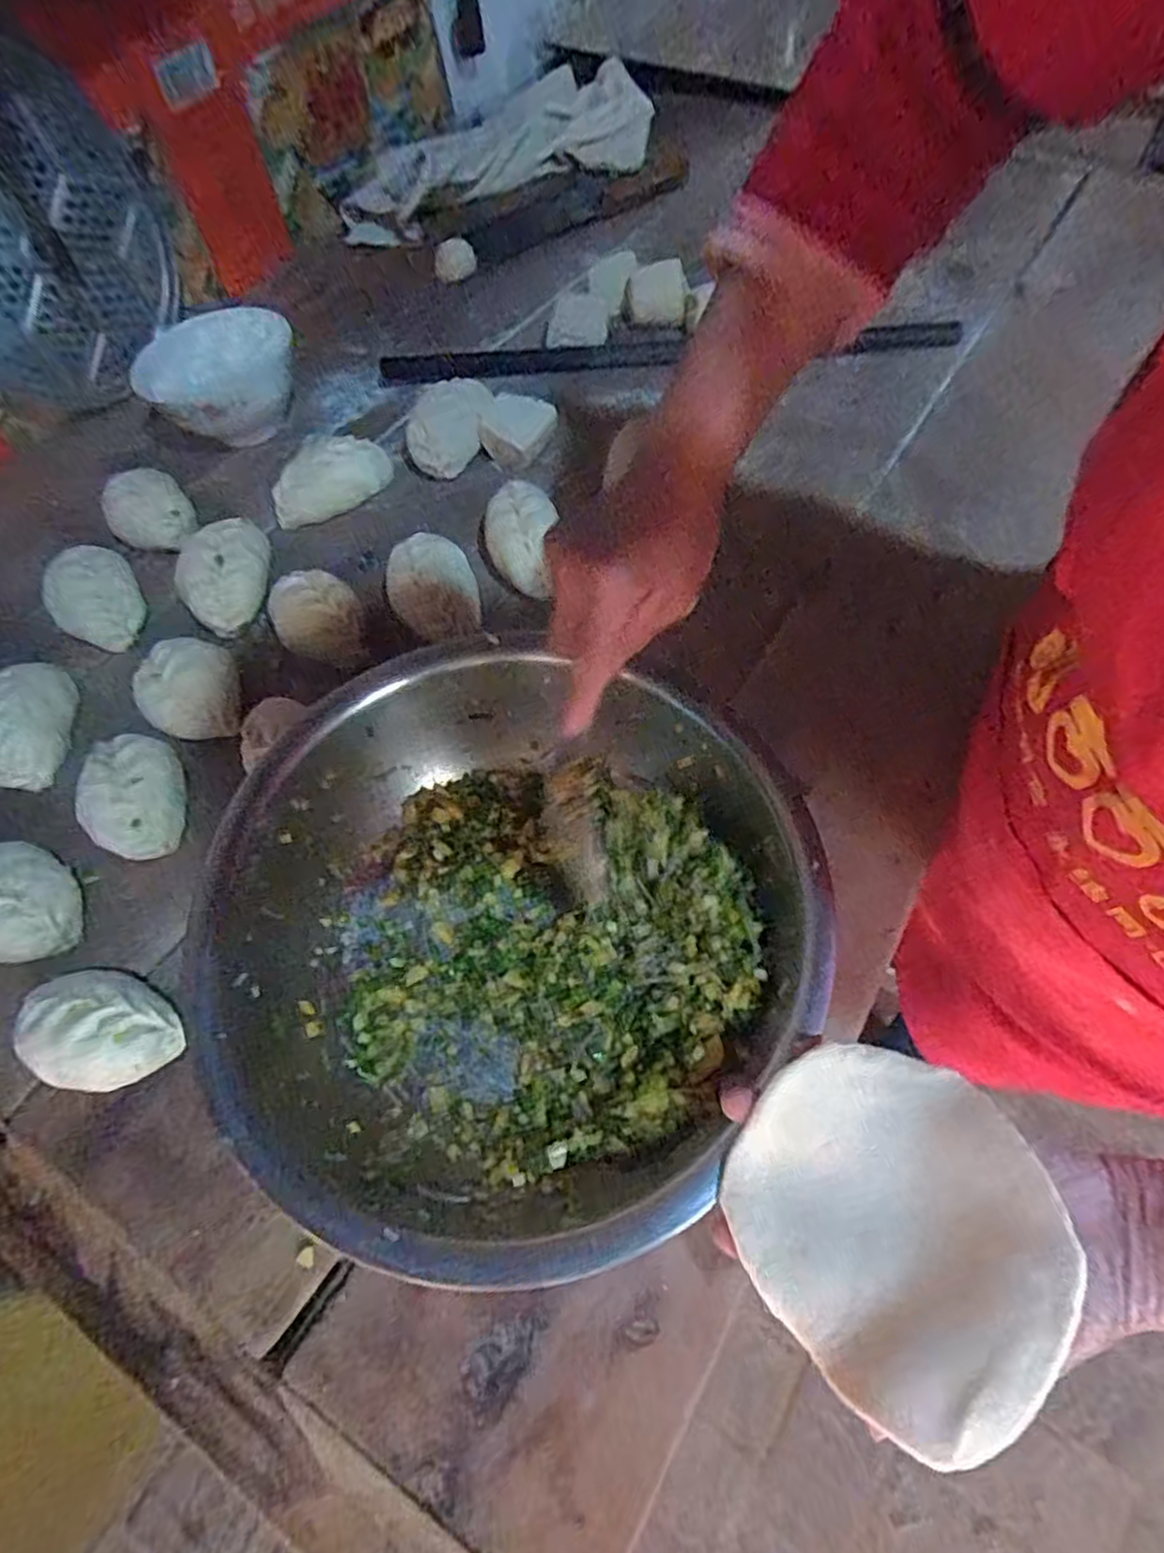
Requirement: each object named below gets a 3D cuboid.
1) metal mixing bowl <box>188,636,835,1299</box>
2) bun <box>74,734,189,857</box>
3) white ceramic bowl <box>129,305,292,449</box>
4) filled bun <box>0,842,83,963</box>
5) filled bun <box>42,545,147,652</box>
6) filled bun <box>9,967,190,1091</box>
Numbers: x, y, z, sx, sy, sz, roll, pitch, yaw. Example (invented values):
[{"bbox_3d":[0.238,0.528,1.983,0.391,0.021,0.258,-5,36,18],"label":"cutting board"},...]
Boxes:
[{"bbox_3d":[-0.051,0.095,0.429,0.313,0.104,0.307,-2,61,3],"label":"metal mixing bowl"},{"bbox_3d":[-0.316,0.009,0.515,0.062,0.043,0.096,-18,63,-4],"label":"bun"},{"bbox_3d":[-0.344,-0.384,0.699,0.135,0.060,0.115,-13,63,-2],"label":"white ceramic bowl"},{"bbox_3d":[-0.379,0.083,0.483,0.090,0.048,0.075,12,65,11],"label":"filled bun"},{"bbox_3d":[-0.403,-0.150,0.602,0.091,0.043,0.072,38,72,21],"label":"filled bun"},{"bbox_3d":[-0.294,0.153,0.439,0.093,0.054,0.065,12,65,11],"label":"filled bun"}]

